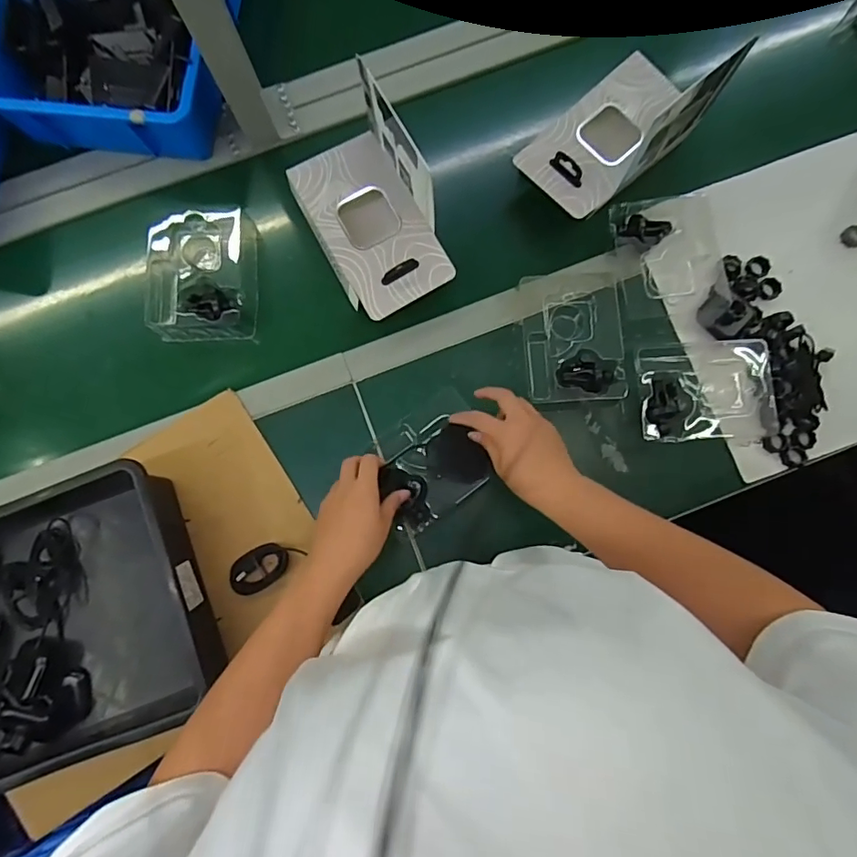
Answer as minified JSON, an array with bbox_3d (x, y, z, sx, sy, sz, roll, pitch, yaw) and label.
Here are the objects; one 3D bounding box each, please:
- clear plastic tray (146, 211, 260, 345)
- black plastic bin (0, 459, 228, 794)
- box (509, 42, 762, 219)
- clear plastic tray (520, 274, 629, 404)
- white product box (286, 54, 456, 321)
[{"bbox_3d":[-0.285,-0.195,0.652,0.124,0.046,0.158,0,82,1],"label":"clear plastic tray"},{"bbox_3d":[-0.464,0.233,0.562,0.419,0.083,0.268,-21,83,-2],"label":"black plastic bin"},{"bbox_3d":[0.221,-0.363,0.619,0.207,0.164,0.122,-41,84,-5],"label":"box"},{"bbox_3d":[0.175,-0.112,0.625,0.113,0.034,0.158,-3,82,0],"label":"clear plastic tray"},{"bbox_3d":[-0.066,-0.266,0.625,0.156,0.087,0.241,-30,83,-3],"label":"white product box"}]

